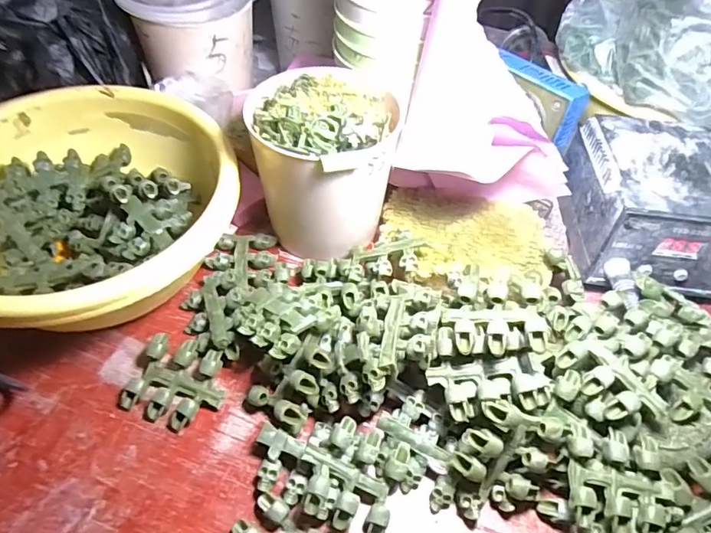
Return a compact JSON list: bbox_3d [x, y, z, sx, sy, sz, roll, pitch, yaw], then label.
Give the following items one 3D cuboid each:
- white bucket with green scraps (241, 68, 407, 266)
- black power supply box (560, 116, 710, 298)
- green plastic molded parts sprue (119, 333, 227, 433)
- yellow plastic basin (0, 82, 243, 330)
[{"bbox_3d":[-0.026,-0.079,0.404,0.102,0.119,0.100,1,51,-1],"label":"white bucket with green scraps"},{"bbox_3d":[0.249,-0.059,0.418,0.113,0.075,0.135,5,51,2],"label":"black power supply box"},{"bbox_3d":[-0.122,0.079,0.342,0.060,0.015,0.055,19,53,13],"label":"green plastic molded parts sprue"},{"bbox_3d":[-0.203,-0.041,0.373,0.208,0.071,0.212,1,51,-1],"label":"yellow plastic basin"}]

